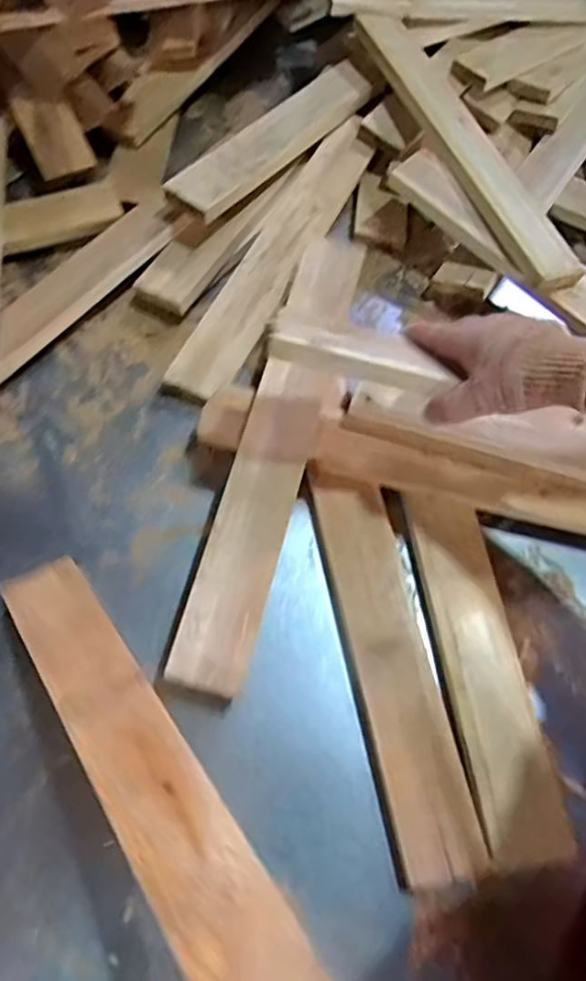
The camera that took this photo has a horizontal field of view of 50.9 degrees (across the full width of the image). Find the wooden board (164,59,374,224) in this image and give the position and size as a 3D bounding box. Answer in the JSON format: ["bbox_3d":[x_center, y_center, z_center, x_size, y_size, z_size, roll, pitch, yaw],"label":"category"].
[{"bbox_3d":[-0.017,-0.478,0.826,0.071,0.032,0.397,34,67,13],"label":"wooden board"}]

